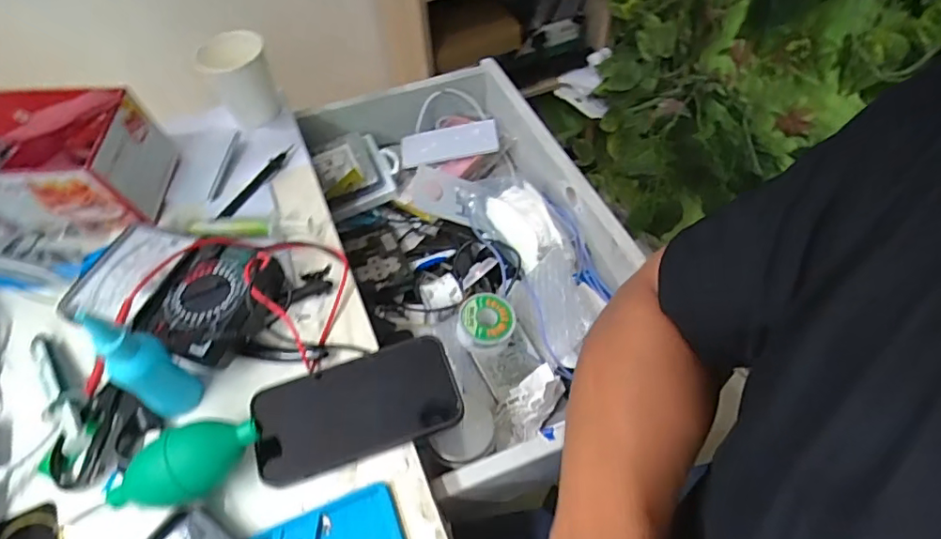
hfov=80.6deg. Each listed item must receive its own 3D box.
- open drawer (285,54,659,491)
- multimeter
[{"bbox_3d":[0.002,-0.029,0.592,0.272,0.084,0.477,-20,56,-10],"label":"open drawer"},{"bbox_3d":[-0.238,0.019,0.456,0.174,0.050,0.102,14,57,14],"label":"multimeter"}]

